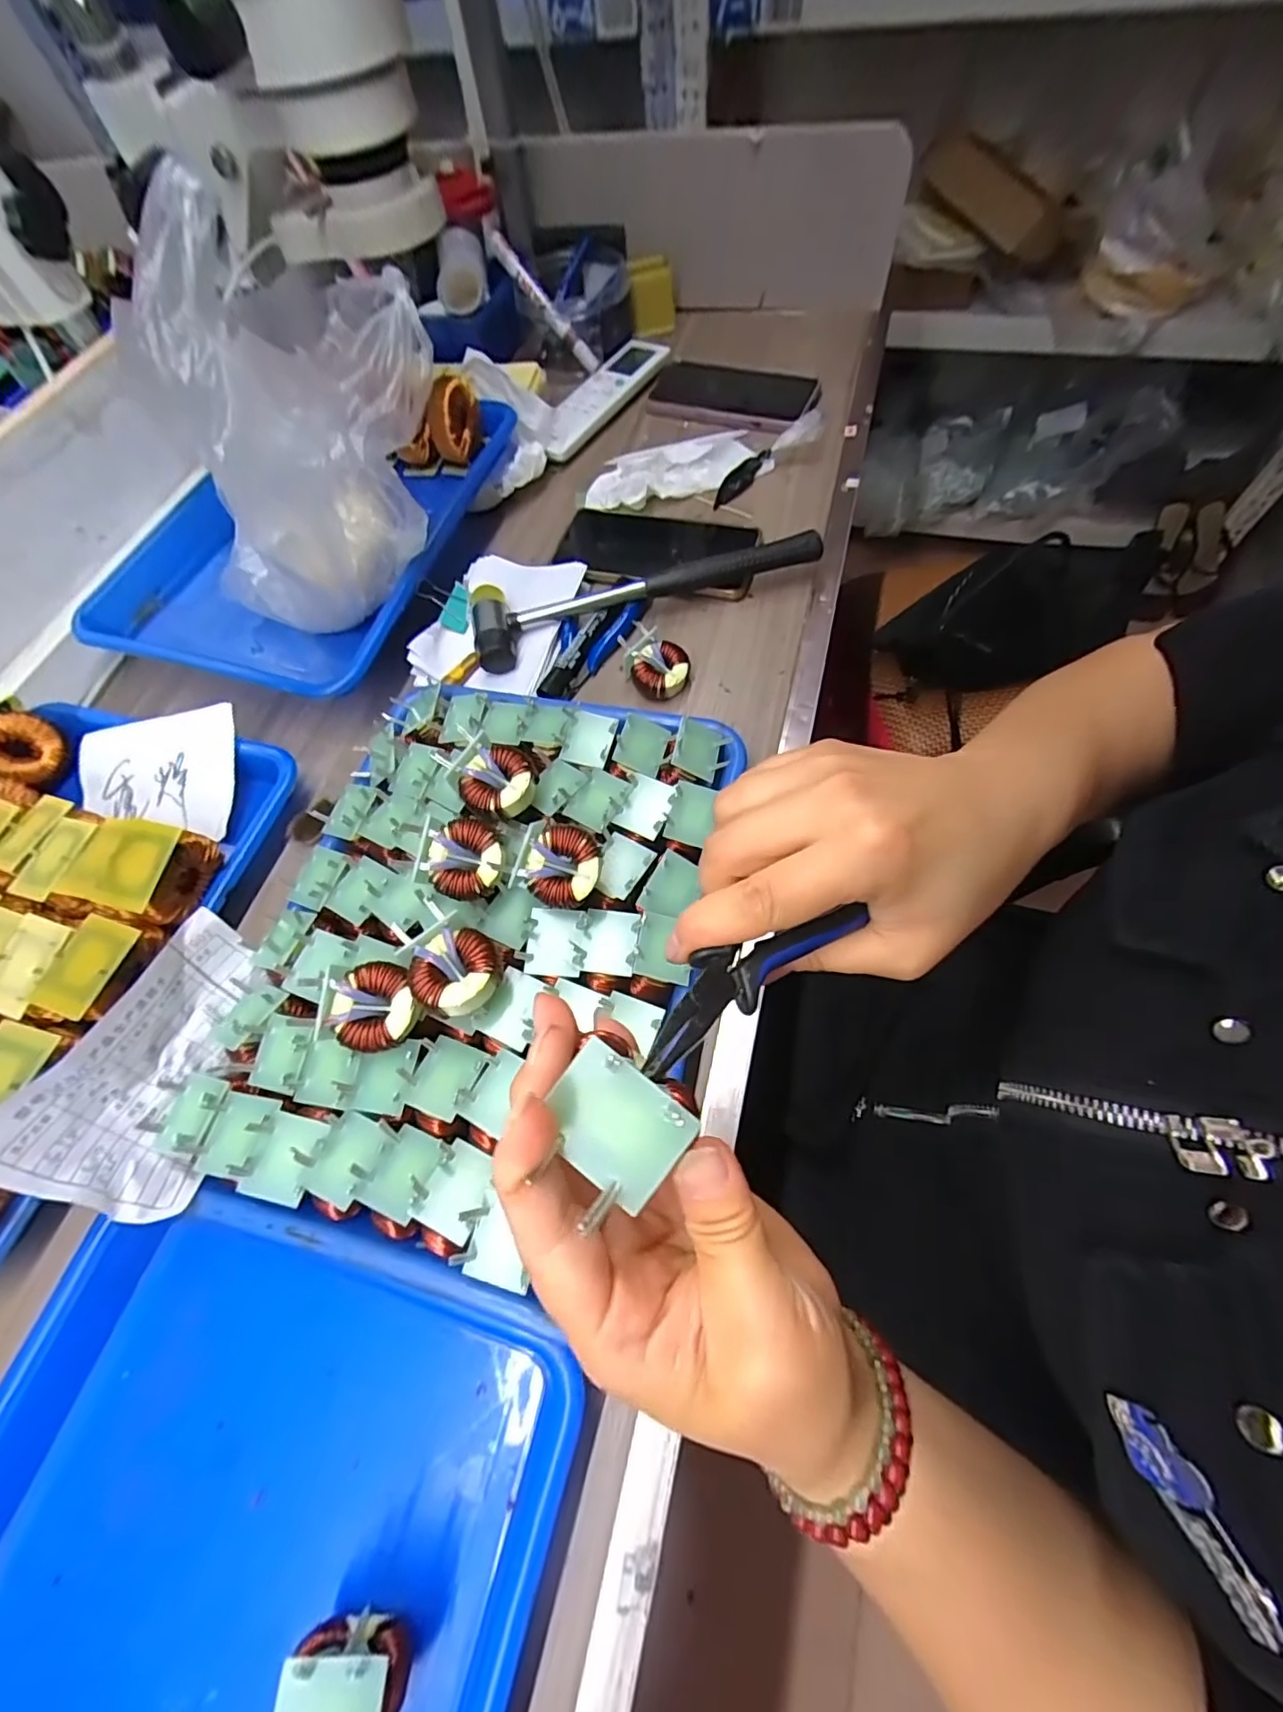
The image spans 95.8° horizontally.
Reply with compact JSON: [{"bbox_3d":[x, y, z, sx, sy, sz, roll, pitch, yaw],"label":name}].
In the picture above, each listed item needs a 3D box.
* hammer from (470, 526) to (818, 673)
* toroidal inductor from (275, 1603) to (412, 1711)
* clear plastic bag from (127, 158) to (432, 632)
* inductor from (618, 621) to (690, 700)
[{"bbox_3d":[0.001,-0.208,0.450,0.272,0.034,0.071,-16,64,-2],"label":"hammer"},{"bbox_3d":[-0.107,0.300,0.210,0.038,0.048,0.034,-1,64,5],"label":"toroidal inductor"},{"bbox_3d":[-0.207,-0.272,0.372,0.135,0.183,0.182,8,65,9],"label":"clear plastic bag"},{"bbox_3d":[0.009,-0.138,0.419,0.052,0.028,0.037,26,69,17],"label":"inductor"}]

